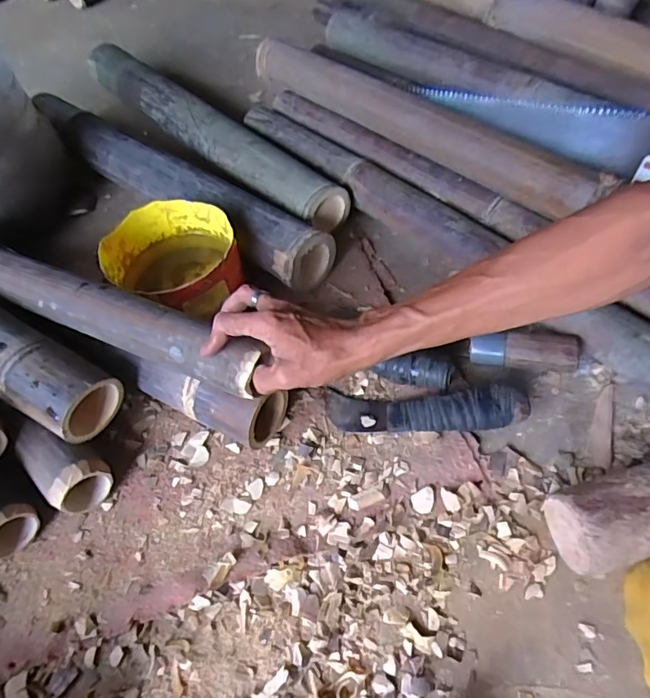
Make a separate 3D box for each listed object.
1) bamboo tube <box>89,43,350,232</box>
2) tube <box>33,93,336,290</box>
[{"bbox_3d":[-0.206,-0.353,0.819,0.089,0.076,0.624,-40,63,-20],"label":"bamboo tube"},{"bbox_3d":[-0.238,-0.253,0.755,0.600,0.079,0.085,33,65,23],"label":"tube"}]

